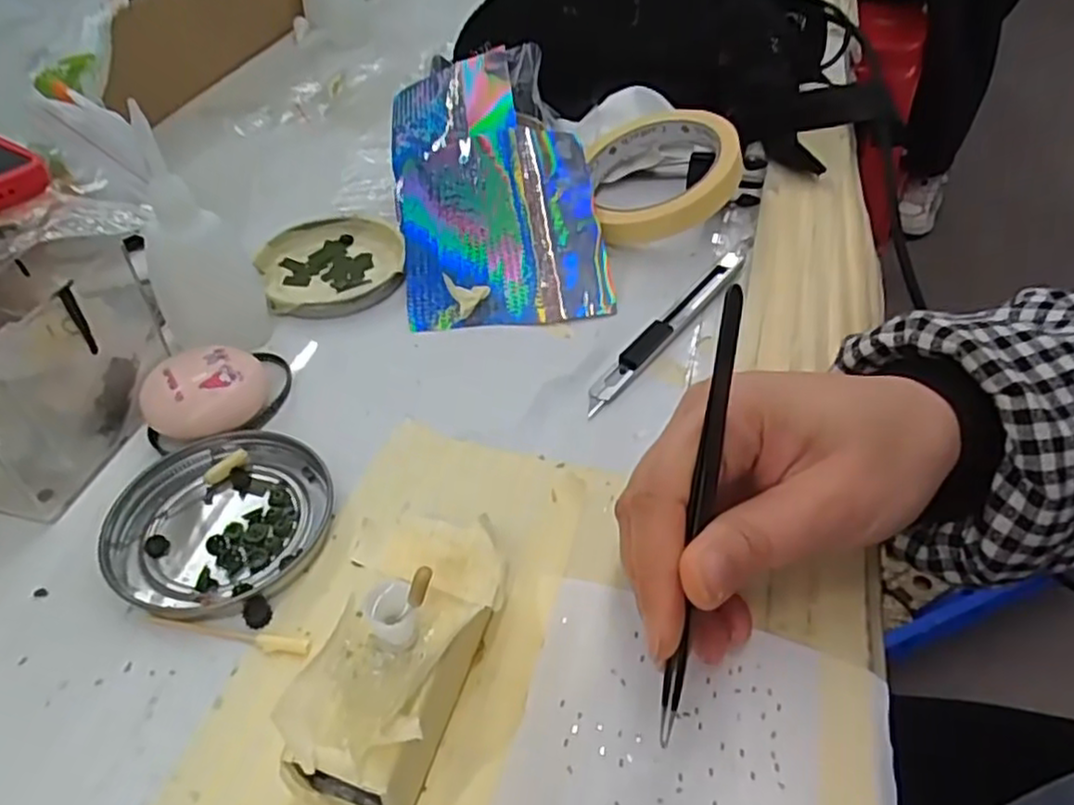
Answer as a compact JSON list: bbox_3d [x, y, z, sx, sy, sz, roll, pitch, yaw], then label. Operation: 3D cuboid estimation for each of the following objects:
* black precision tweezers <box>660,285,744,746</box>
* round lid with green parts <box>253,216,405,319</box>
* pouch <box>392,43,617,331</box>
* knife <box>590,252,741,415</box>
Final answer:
[{"bbox_3d":[0.049,0.034,0.213,0.005,0.006,0.135,9,91,10],"label":"black precision tweezers"},{"bbox_3d":[-0.109,-0.073,0.383,0.074,0.009,0.080,-1,45,1],"label":"round lid with green parts"},{"bbox_3d":[-0.024,-0.119,0.393,0.104,0.033,0.181,-8,65,0],"label":"pouch"},{"bbox_3d":[0.065,-0.038,0.346,0.012,0.006,0.138,30,53,27],"label":"knife"}]

